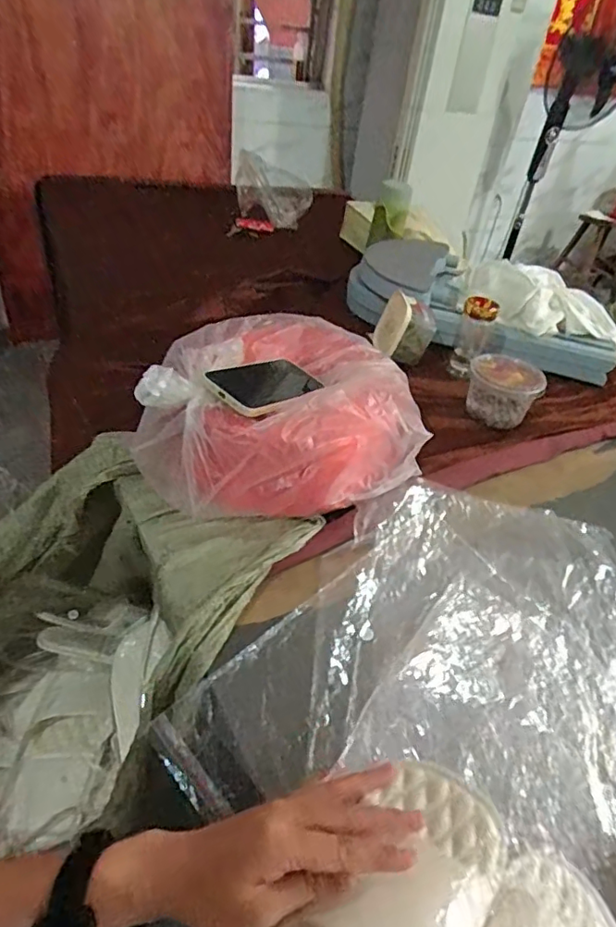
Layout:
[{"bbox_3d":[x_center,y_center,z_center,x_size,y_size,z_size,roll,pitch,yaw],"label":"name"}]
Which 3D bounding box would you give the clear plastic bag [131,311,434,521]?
[{"bbox_3d":[-0.042,-0.061,0.721,0.334,0.168,0.261,-1,39,-12],"label":"clear plastic bag"}]

